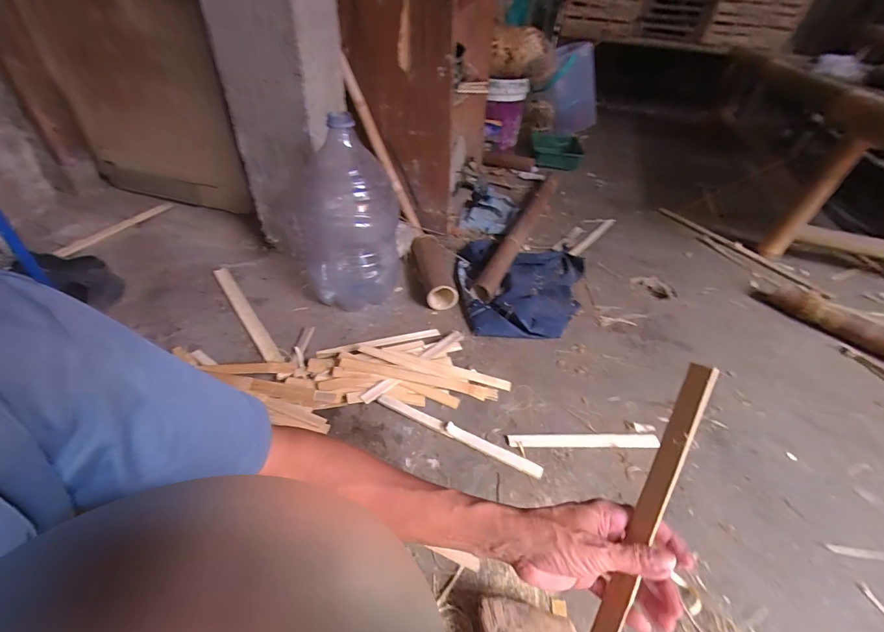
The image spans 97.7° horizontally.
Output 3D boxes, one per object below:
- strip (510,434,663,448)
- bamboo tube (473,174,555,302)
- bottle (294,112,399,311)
[{"bbox_3d":[0.285,0.251,0.778,0.299,0.004,0.032,1,42,-2],"label":"strip"},{"bbox_3d":[0.288,-0.324,1.360,0.060,0.060,0.880,19,44,18],"label":"bamboo tube"},{"bbox_3d":[-0.254,-0.259,1.022,0.257,0.430,0.281,-12,43,-16],"label":"bottle"}]

